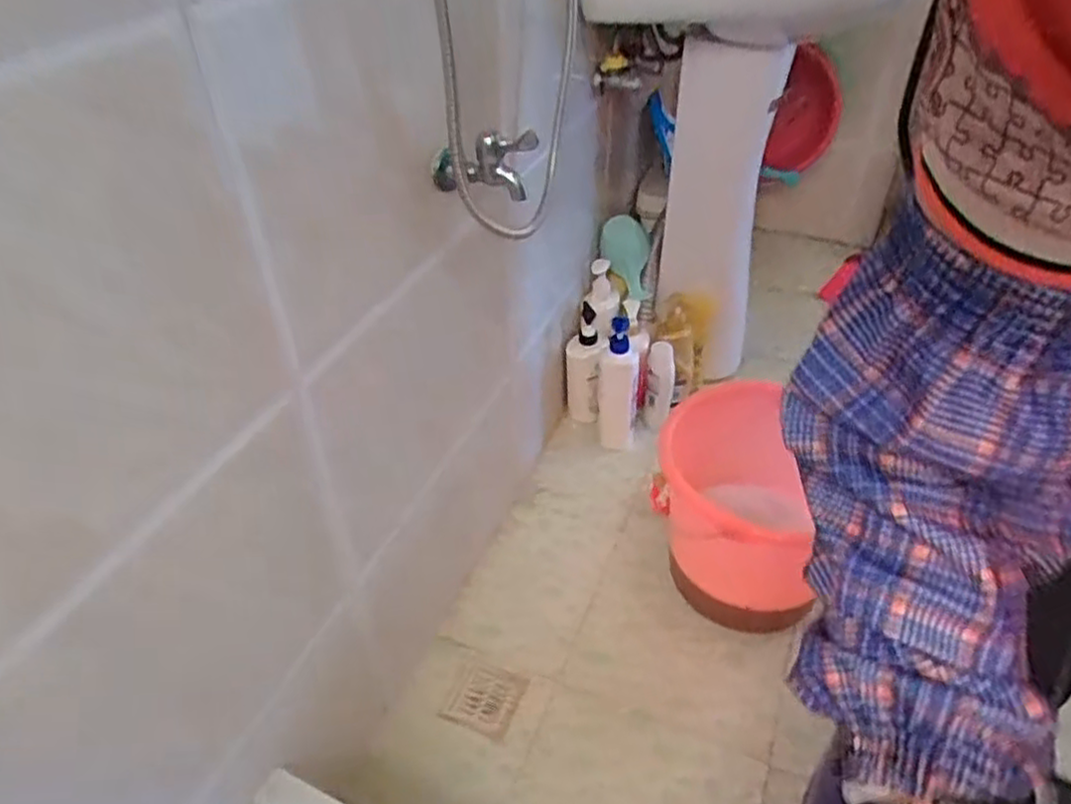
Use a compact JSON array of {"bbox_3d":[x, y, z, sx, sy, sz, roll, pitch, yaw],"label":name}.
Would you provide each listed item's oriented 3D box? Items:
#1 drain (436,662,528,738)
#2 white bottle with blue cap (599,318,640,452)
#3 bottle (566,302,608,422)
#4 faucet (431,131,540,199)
[{"bbox_3d":[-0.066,0.394,0.972,0.090,0.017,0.086,14,43,18],"label":"drain"},{"bbox_3d":[0.134,-0.032,1.162,0.061,0.267,0.069,2,40,5],"label":"white bottle with blue cap"},{"bbox_3d":[0.082,-0.053,1.189,0.053,0.262,0.056,26,48,30],"label":"bottle"},{"bbox_3d":[-0.051,-0.223,0.675,0.101,0.058,0.047,18,44,22],"label":"faucet"}]

